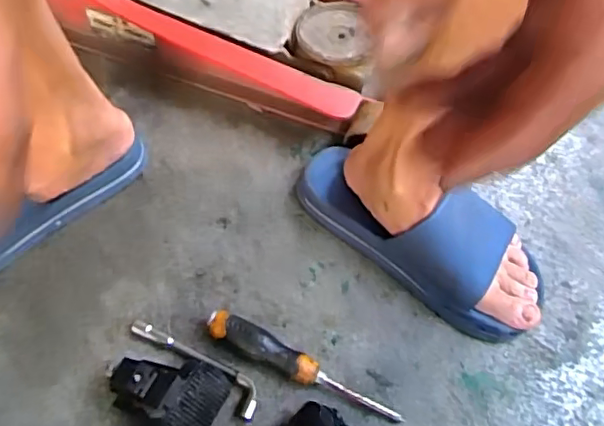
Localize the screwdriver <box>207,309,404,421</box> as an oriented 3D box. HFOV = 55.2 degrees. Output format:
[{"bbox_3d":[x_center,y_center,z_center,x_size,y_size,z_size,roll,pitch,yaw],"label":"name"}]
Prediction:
[{"bbox_3d":[-0.001,0.143,0.533,0.192,0.032,0.025,23,60,12],"label":"screwdriver"}]

